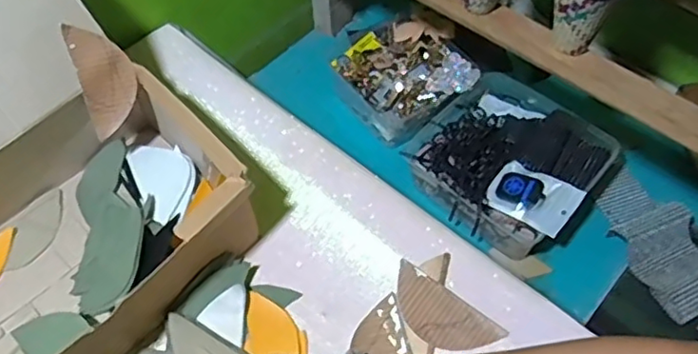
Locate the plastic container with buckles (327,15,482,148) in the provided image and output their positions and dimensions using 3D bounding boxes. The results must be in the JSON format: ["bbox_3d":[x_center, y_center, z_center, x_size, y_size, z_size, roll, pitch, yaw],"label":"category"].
[{"bbox_3d":[0.073,-0.141,0.854,0.146,0.074,0.177,-32,61,-19],"label":"plastic container with buckles"}]

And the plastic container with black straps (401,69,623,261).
[{"bbox_3d":[0.200,-0.026,0.776,0.197,0.067,0.212,-39,63,-23],"label":"plastic container with black straps"}]

